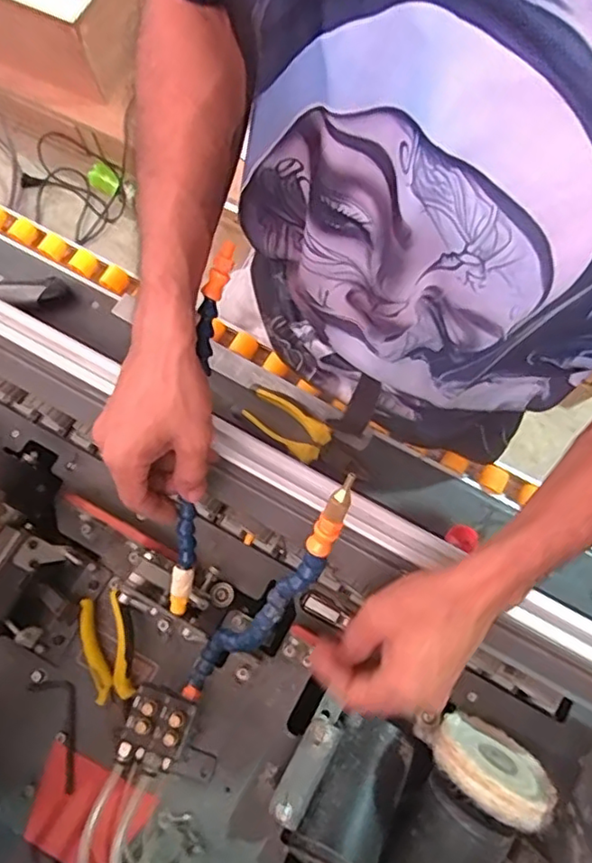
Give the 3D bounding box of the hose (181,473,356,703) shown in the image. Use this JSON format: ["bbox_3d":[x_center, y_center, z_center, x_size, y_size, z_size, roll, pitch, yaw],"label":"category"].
[{"bbox_3d":[-0.025,0.134,0.452,0.030,0.297,0.028,42,40,10],"label":"hose"}]

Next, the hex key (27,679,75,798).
[{"bbox_3d":[-0.219,0.281,0.568,0.037,0.015,0.104,-29,76,-9],"label":"hex key"}]

